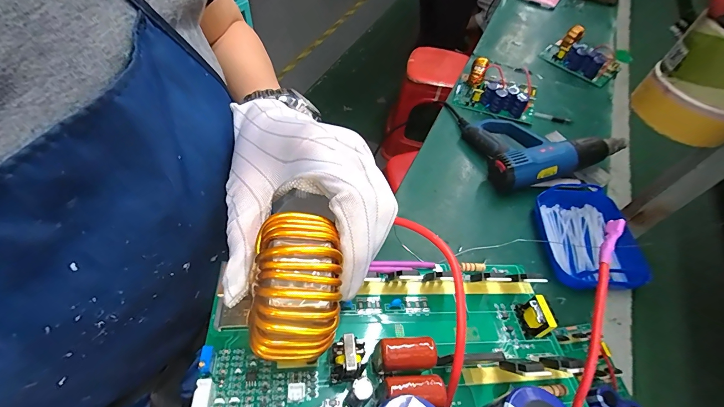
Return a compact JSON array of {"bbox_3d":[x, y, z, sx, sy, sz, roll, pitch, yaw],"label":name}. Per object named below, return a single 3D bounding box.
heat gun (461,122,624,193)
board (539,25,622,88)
[{"bbox_3d":[0.363,-0.144,0.725,0.262,0.086,0.226,-16,58,-15],"label":"heat gun"},{"bbox_3d":[0.649,-0.435,0.986,0.132,0.062,0.205,-32,63,-23],"label":"board"}]

